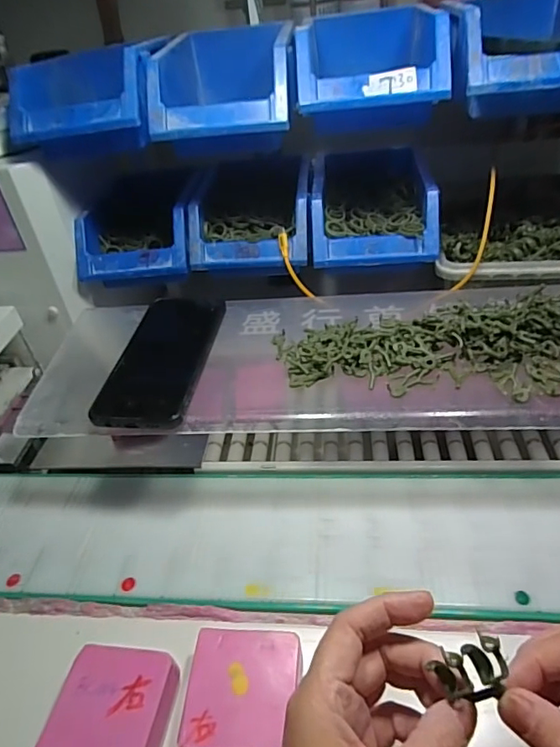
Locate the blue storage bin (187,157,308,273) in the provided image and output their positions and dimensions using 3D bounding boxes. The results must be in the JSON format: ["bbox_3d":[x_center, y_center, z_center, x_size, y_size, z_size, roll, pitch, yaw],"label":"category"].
[{"bbox_3d":[-0.026,-0.195,0.561,0.122,0.066,0.210,-2,39,7],"label":"blue storage bin"}]

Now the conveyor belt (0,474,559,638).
[{"bbox_3d":[-0.037,0.131,0.404,0.833,0.021,0.122,-1,39,7],"label":"conveyor belt"}]

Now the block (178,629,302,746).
[{"bbox_3d":[-0.022,0.198,0.308,0.067,0.020,0.070,-3,39,6],"label":"block"}]

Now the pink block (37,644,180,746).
[{"bbox_3d":[-0.105,0.209,0.307,0.071,0.022,0.070,2,39,11],"label":"pink block"}]

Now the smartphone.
[{"bbox_3d":[-0.101,-0.016,0.440,0.074,0.014,0.157,7,43,5],"label":"smartphone"}]

